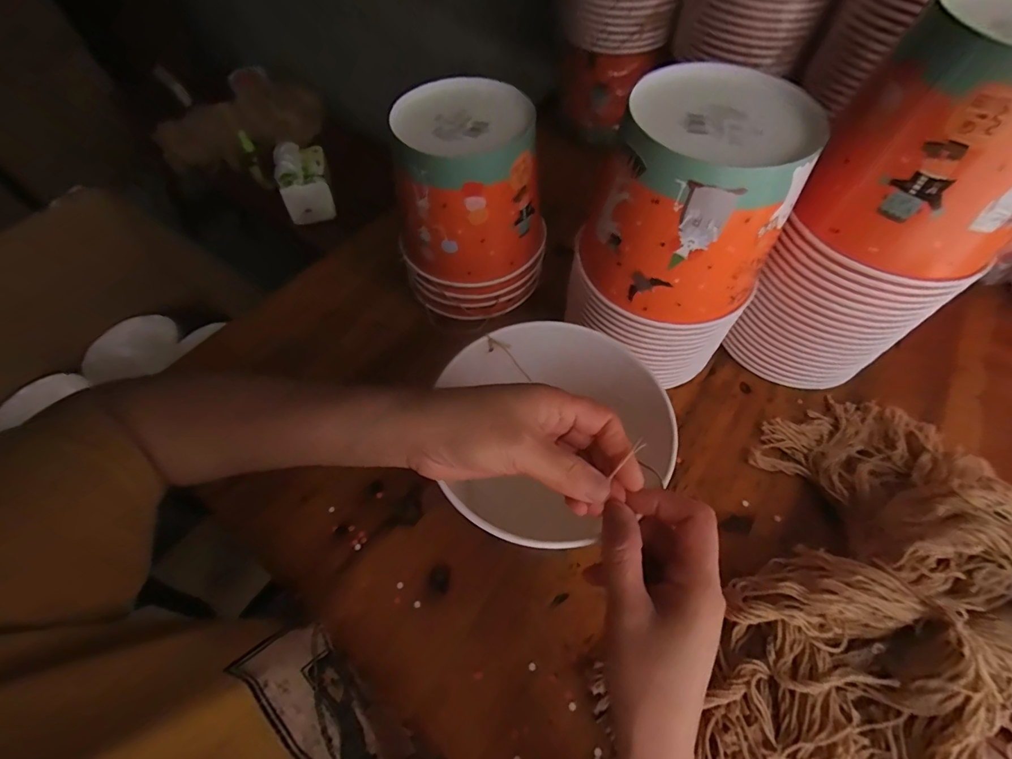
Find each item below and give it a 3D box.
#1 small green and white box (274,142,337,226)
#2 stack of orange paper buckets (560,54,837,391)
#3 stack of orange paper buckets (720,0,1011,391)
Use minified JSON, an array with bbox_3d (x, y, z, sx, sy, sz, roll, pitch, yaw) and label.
[{"bbox_3d":[-0.411,-0.401,0.890,0.096,0.113,0.126,-15,60,-8],"label":"small green and white box"},{"bbox_3d":[0.144,-0.105,0.378,0.143,0.246,0.126,34,65,19],"label":"stack of orange paper buckets"},{"bbox_3d":[0.308,-0.114,0.358,0.140,0.290,0.114,28,64,16],"label":"stack of orange paper buckets"}]

